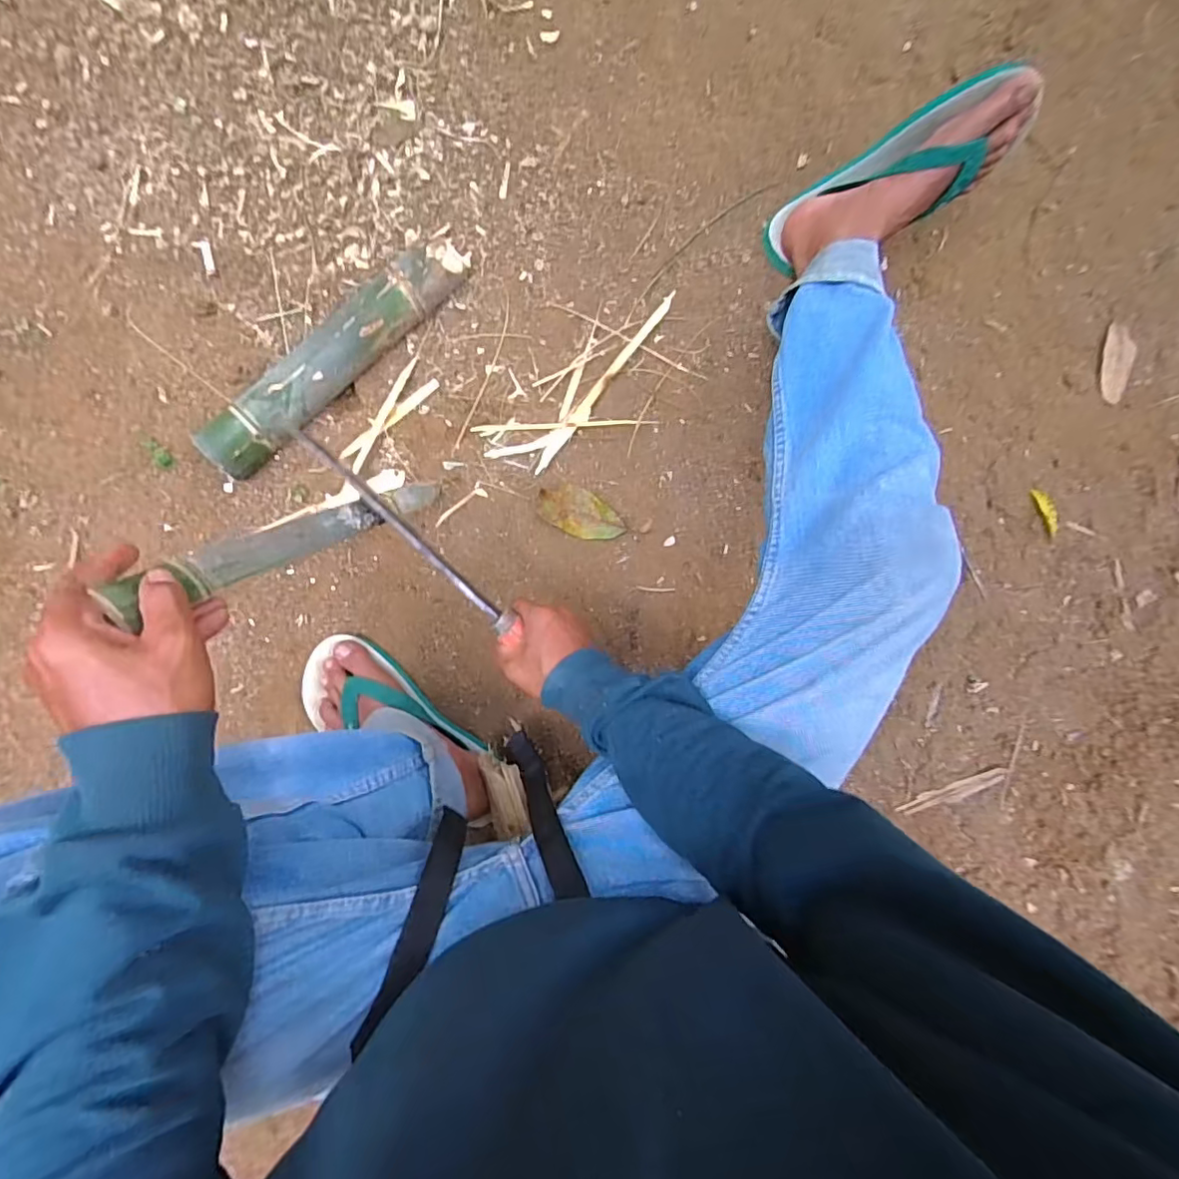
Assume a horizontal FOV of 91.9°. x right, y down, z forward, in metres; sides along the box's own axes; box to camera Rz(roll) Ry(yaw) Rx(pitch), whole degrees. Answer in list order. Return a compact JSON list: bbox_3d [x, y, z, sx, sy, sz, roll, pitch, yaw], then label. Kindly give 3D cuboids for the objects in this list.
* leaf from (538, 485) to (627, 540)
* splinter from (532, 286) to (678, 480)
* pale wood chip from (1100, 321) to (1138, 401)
[{"bbox_3d":[-0.009,-0.087,0.655,0.101,0.005,0.051,28,88,-9],"label":"leaf"},{"bbox_3d":[0.020,-0.239,0.656,0.019,0.008,0.260,39,86,-9],"label":"splinter"},{"bbox_3d":[0.703,-0.299,0.756,0.042,0.011,0.096,-3,93,-9],"label":"pale wood chip"}]

